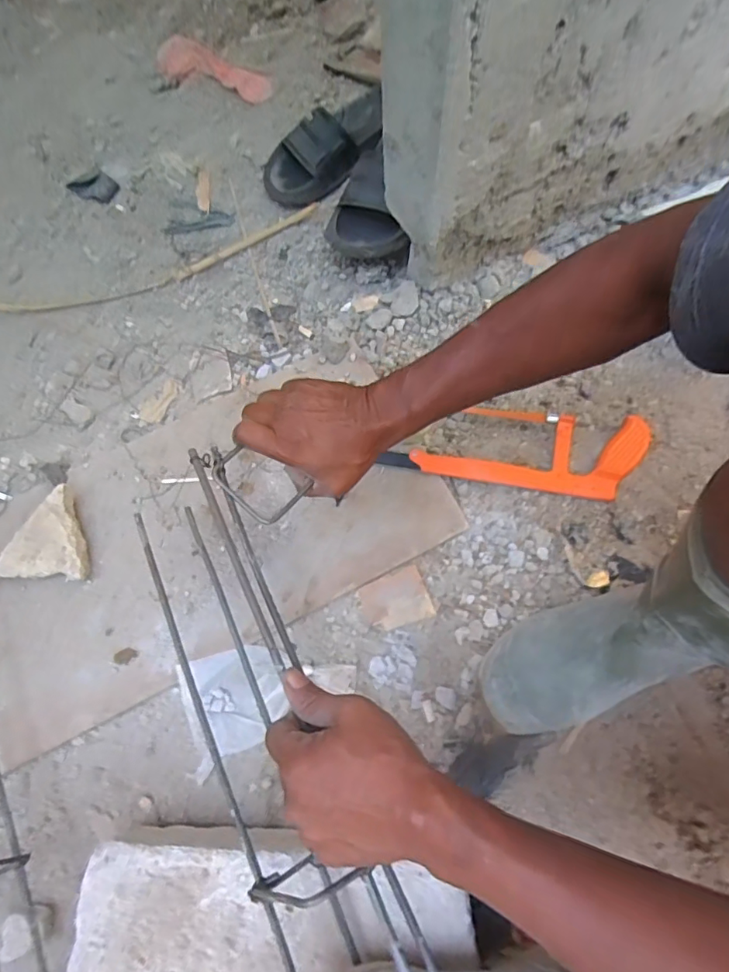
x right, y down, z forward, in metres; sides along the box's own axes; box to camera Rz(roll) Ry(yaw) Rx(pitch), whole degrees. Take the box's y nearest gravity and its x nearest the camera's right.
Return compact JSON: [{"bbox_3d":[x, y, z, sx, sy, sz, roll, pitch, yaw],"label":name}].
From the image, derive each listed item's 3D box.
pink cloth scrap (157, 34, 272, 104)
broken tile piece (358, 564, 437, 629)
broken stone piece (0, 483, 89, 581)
[{"bbox_3d":[-0.278,-0.755,0.936,0.239,0.016,0.099,28,73,12],"label":"pink cloth scrap"},{"bbox_3d":[0.036,0.130,0.591,0.073,0.005,0.059,-20,70,-5],"label":"broken tile piece"},{"bbox_3d":[-0.392,0.059,0.643,0.116,0.033,0.112,3,70,4],"label":"broken stone piece"}]

